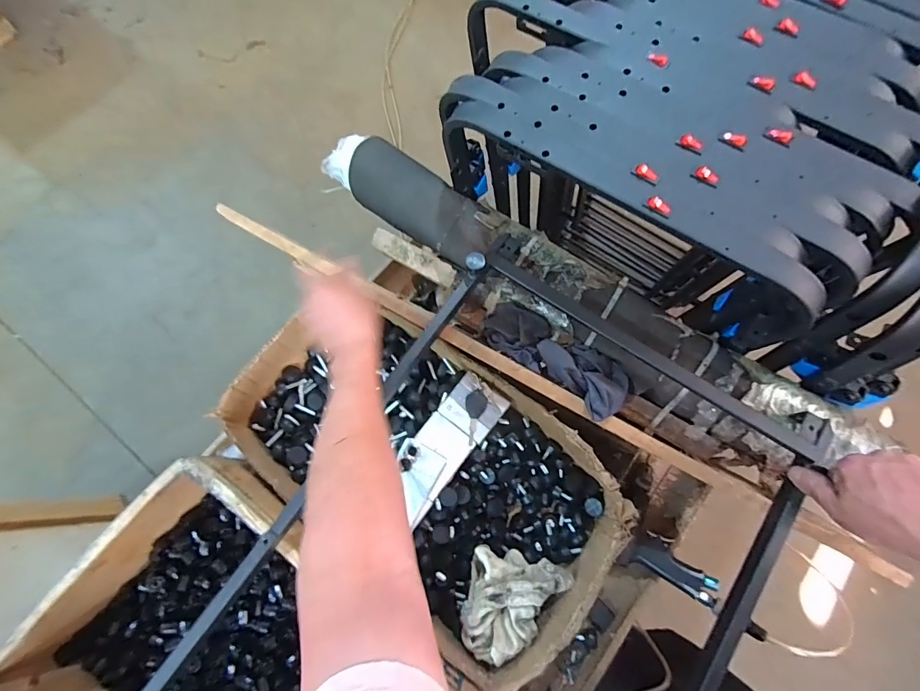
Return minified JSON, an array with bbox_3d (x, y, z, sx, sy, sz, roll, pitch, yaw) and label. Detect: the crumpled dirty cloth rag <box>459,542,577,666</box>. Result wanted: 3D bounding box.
[{"bbox_3d":[0.076,0.366,0.586,0.137,0.071,0.132,12,73,6],"label":"crumpled dirty cloth rag"}]

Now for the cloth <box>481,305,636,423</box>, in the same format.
[{"bbox_3d":[0.137,0.013,0.606,0.225,0.056,0.085,40,78,13],"label":"cloth"}]

